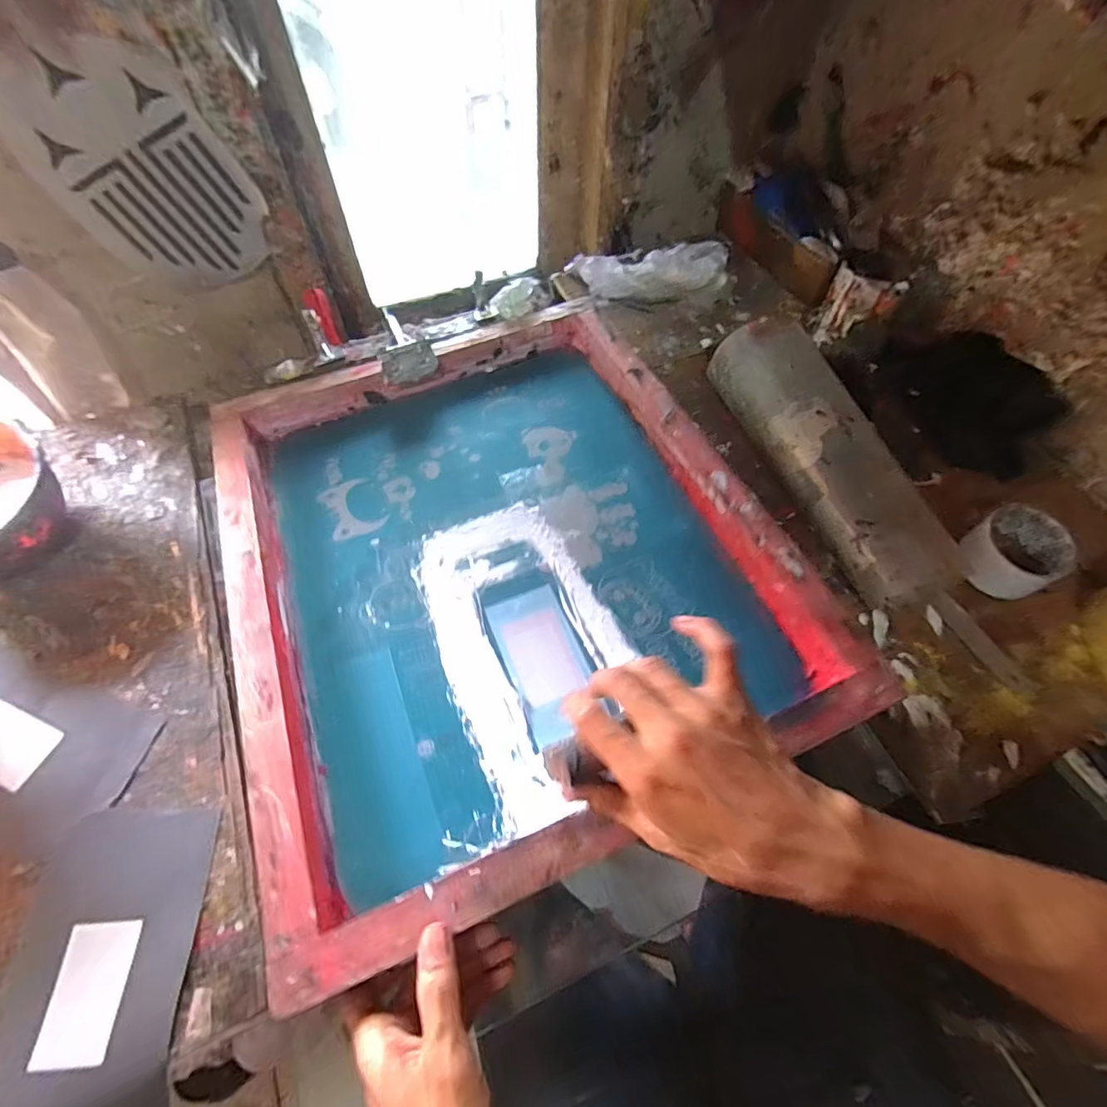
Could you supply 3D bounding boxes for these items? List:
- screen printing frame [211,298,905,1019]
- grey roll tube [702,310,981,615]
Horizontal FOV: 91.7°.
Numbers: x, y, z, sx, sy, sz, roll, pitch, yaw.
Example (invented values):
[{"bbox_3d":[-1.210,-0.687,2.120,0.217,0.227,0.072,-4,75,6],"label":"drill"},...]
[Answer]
[{"bbox_3d":[-0.052,-0.011,0.492,0.439,0.048,0.522,-21,59,-12],"label":"screen printing frame"},{"bbox_3d":[0.287,-0.107,0.563,0.098,0.086,0.337,-19,64,-11],"label":"grey roll tube"}]

